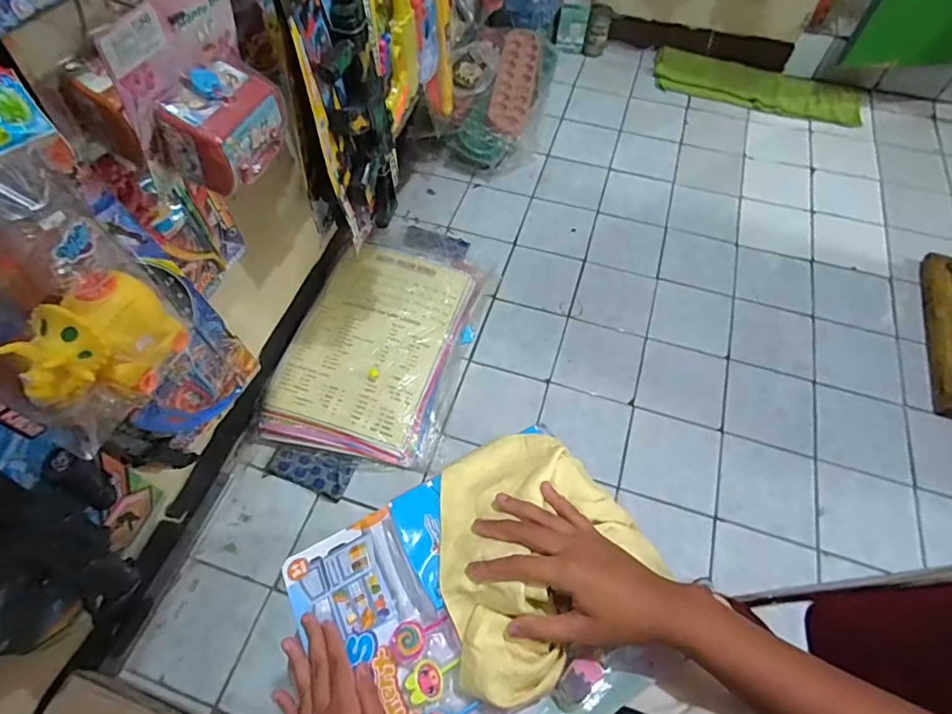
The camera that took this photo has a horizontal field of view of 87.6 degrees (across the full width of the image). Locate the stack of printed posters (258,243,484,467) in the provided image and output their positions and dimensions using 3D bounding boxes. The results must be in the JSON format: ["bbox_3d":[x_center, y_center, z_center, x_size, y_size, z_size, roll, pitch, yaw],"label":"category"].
[{"bbox_3d":[-0.231,-0.044,1.191,0.379,0.064,0.553,14,62,7],"label":"stack of printed posters"}]

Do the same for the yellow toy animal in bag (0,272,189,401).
[{"bbox_3d":[-0.394,-0.015,0.525,0.071,0.105,0.138,30,63,16],"label":"yellow toy animal in bag"}]

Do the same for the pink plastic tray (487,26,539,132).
[{"bbox_3d":[0.121,-0.849,1.522,0.116,0.057,0.421,8,62,4],"label":"pink plastic tray"}]

